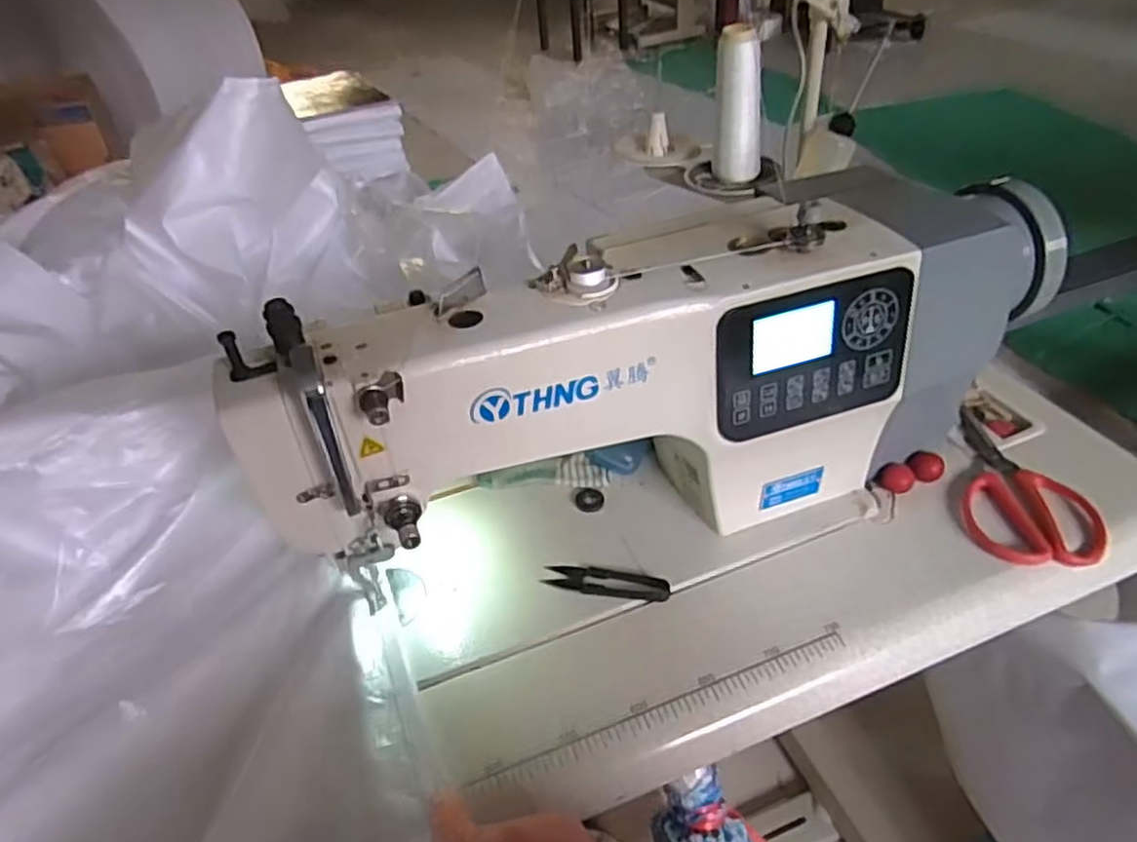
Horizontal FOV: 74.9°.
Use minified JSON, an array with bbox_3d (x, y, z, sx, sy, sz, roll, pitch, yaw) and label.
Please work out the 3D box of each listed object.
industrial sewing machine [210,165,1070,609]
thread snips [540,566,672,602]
[{"bbox_3d":[0.087,-0.022,0.561,0.602,0.238,0.134,-17,42,-14],"label":"industrial sewing machine"},{"bbox_3d":[0.030,0.125,0.580,0.098,0.004,0.026,7,42,14],"label":"thread snips"}]

